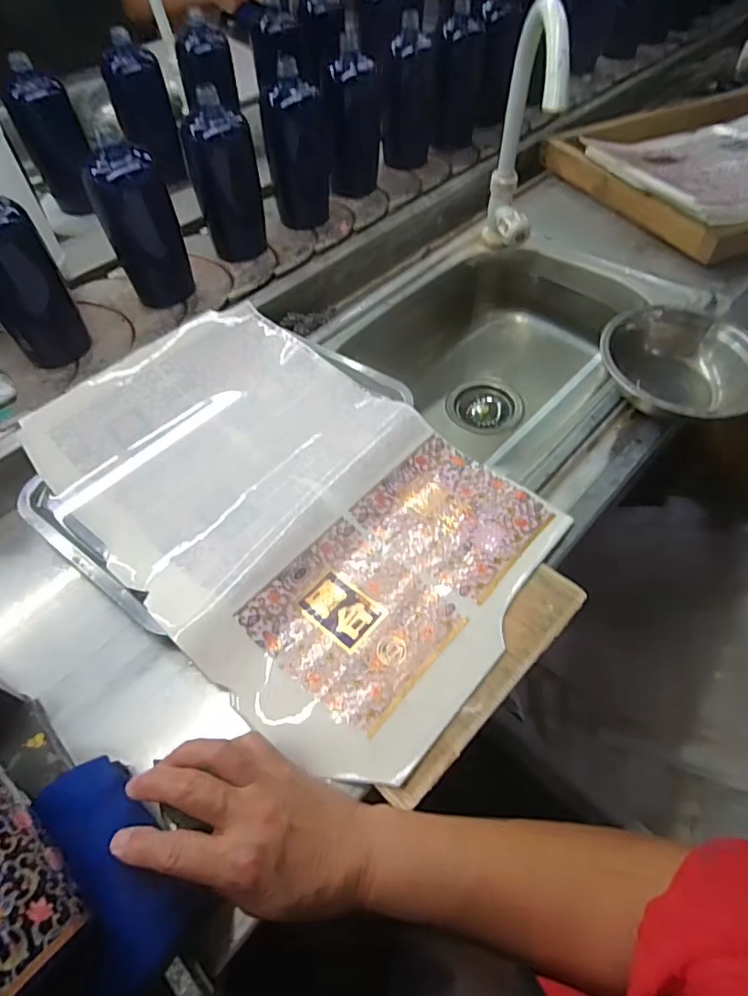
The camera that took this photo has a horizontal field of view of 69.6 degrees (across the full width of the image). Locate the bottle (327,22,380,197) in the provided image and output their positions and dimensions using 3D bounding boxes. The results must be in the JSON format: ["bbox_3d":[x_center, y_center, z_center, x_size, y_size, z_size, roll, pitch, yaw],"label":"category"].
[{"bbox_3d":[-0.028,-0.545,0.783,0.067,0.181,0.066,3,54,2],"label":"bottle"}]

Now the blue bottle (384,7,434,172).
[{"bbox_3d":[0.055,-0.619,0.839,0.076,0.169,0.081,3,54,2],"label":"blue bottle"}]

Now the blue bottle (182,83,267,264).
[{"bbox_3d":[-0.187,-0.408,0.697,0.080,0.166,0.072,4,54,3],"label":"blue bottle"}]

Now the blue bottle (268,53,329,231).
[{"bbox_3d":[-0.103,-0.480,0.742,0.069,0.175,0.062,2,54,1],"label":"blue bottle"}]

